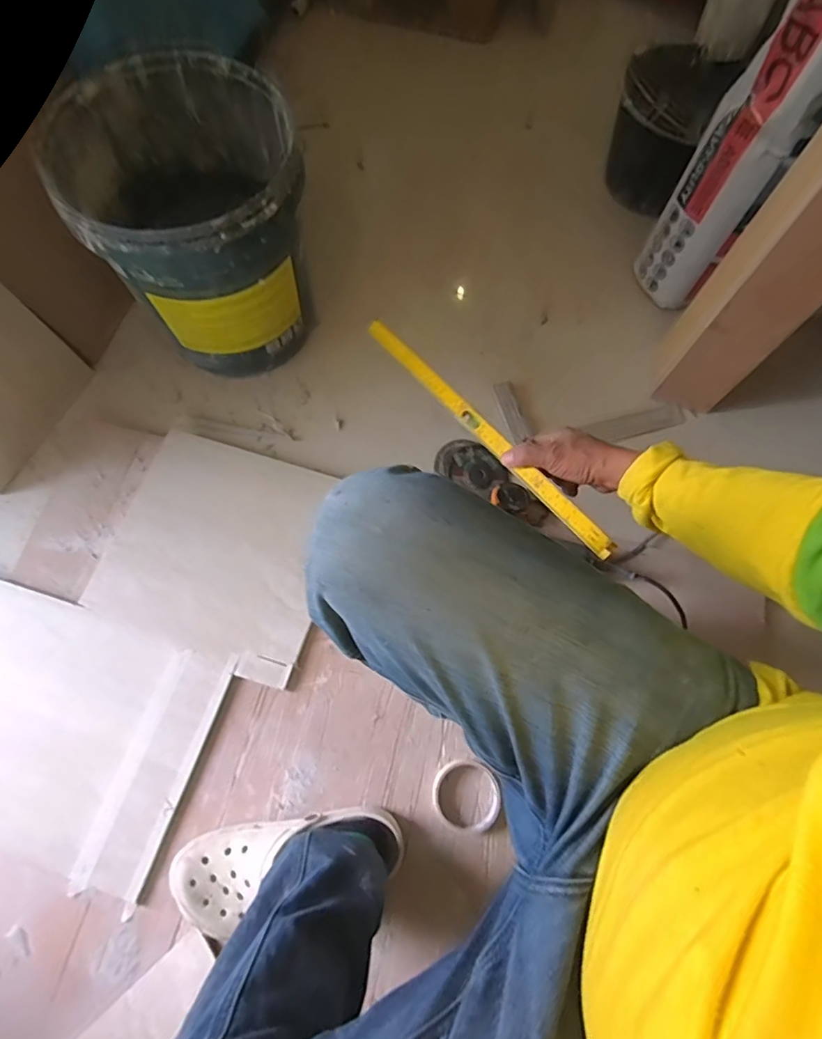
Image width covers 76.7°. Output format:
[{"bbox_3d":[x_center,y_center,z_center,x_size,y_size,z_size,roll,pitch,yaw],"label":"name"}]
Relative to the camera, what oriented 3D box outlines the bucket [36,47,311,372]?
[{"bbox_3d":[-0.297,-0.418,0.785,0.311,0.312,0.316,0,71,1],"label":"bucket"}]

